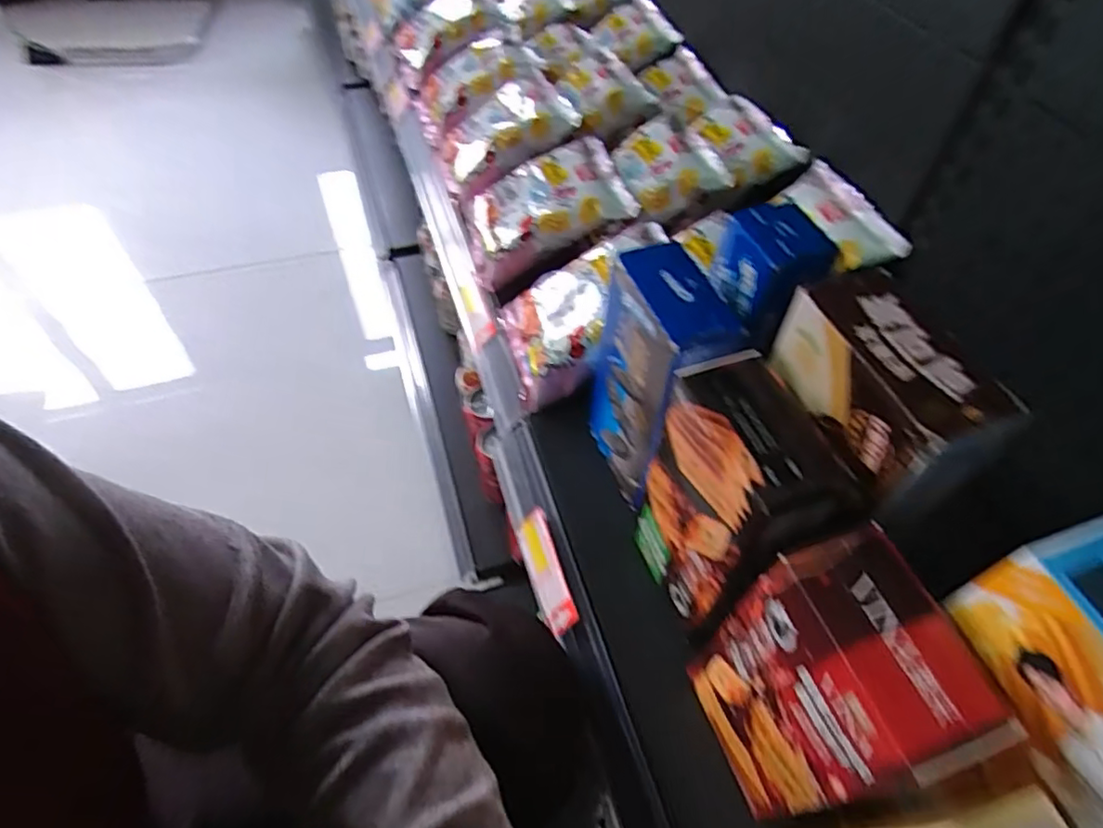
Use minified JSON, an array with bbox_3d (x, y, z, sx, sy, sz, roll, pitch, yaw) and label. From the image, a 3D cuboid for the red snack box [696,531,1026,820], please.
[{"bbox_3d":[0.134,0.142,0.314,0.057,0.184,0.092,-14,55,-13],"label":"red snack box"}]

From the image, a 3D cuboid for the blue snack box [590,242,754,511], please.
[{"bbox_3d":[0.072,-0.018,0.440,0.049,0.185,0.111,-12,54,-12],"label":"blue snack box"}]

